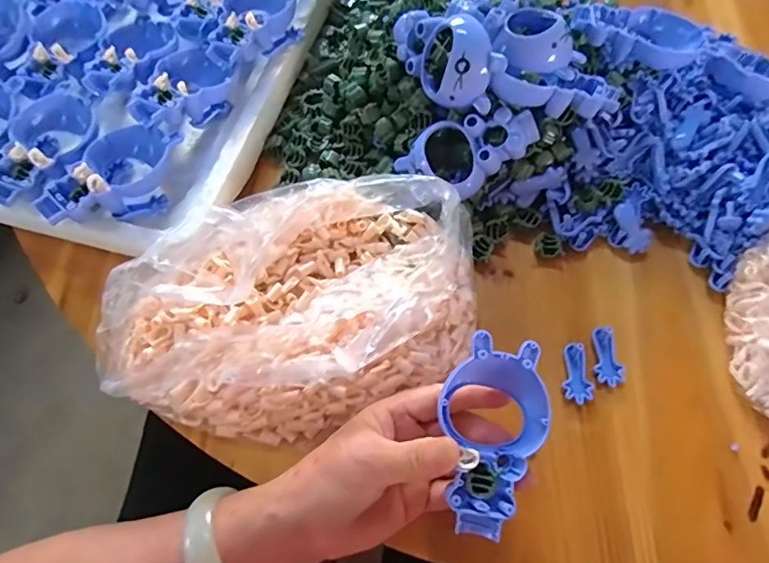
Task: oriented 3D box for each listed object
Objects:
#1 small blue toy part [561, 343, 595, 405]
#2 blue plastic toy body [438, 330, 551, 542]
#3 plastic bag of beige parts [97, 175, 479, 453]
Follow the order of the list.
[{"bbox_3d":[0.131,0.061,0.341,0.019,0.009,0.038,9,65,5],"label":"small blue toy part"},{"bbox_3d":[0.055,0.080,0.277,0.059,0.026,0.100,31,81,-7],"label":"blue plastic toy body"},{"bbox_3d":[-0.059,0.009,0.334,0.249,0.063,0.170,-22,66,-10],"label":"plastic bag of beige parts"}]

